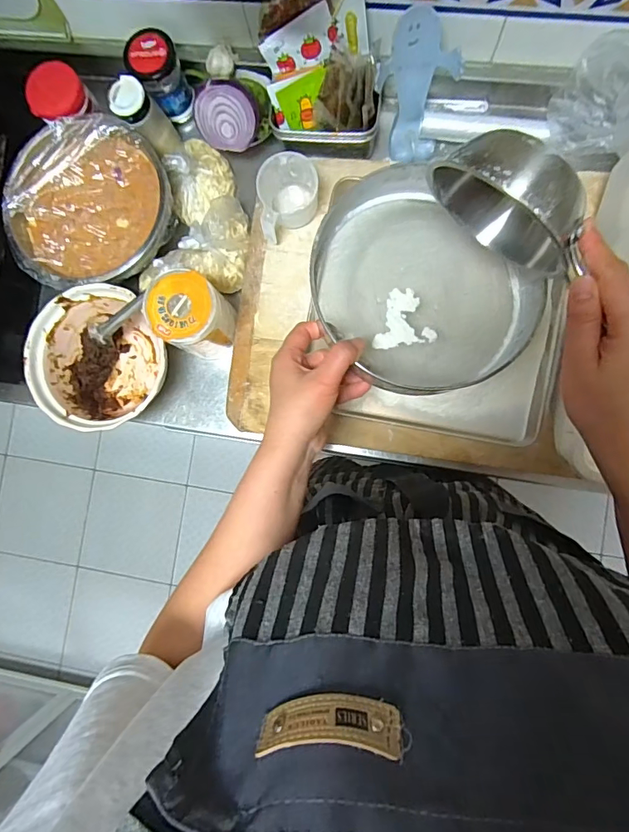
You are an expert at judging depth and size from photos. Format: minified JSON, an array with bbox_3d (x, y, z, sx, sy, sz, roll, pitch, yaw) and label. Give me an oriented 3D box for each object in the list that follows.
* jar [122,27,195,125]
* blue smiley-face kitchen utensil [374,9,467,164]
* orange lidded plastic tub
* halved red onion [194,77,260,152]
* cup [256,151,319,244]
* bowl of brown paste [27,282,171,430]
[{"bbox_3d":[-0.200,-0.444,0.612,0.061,0.095,0.064,0,87,5],"label":"jar"},{"bbox_3d":[0.123,-0.394,0.561,0.093,0.155,0.025,5,56,6],"label":"blue smiley-face kitchen utensil"},{"bbox_3d":[-0.145,-0.121,0.560,0.085,0.097,0.084,0,87,5],"label":"orange lidded plastic tub"},{"bbox_3d":[-0.107,-0.374,0.575,0.077,0.041,0.077,-2,129,-3],"label":"halved red onion"},{"bbox_3d":[-0.031,-0.269,0.566,0.069,0.064,0.095,-6,86,5],"label":"cup"},{"bbox_3d":[-0.276,-0.072,0.610,0.163,0.077,0.181,12,88,6],"label":"bowl of brown paste"}]

